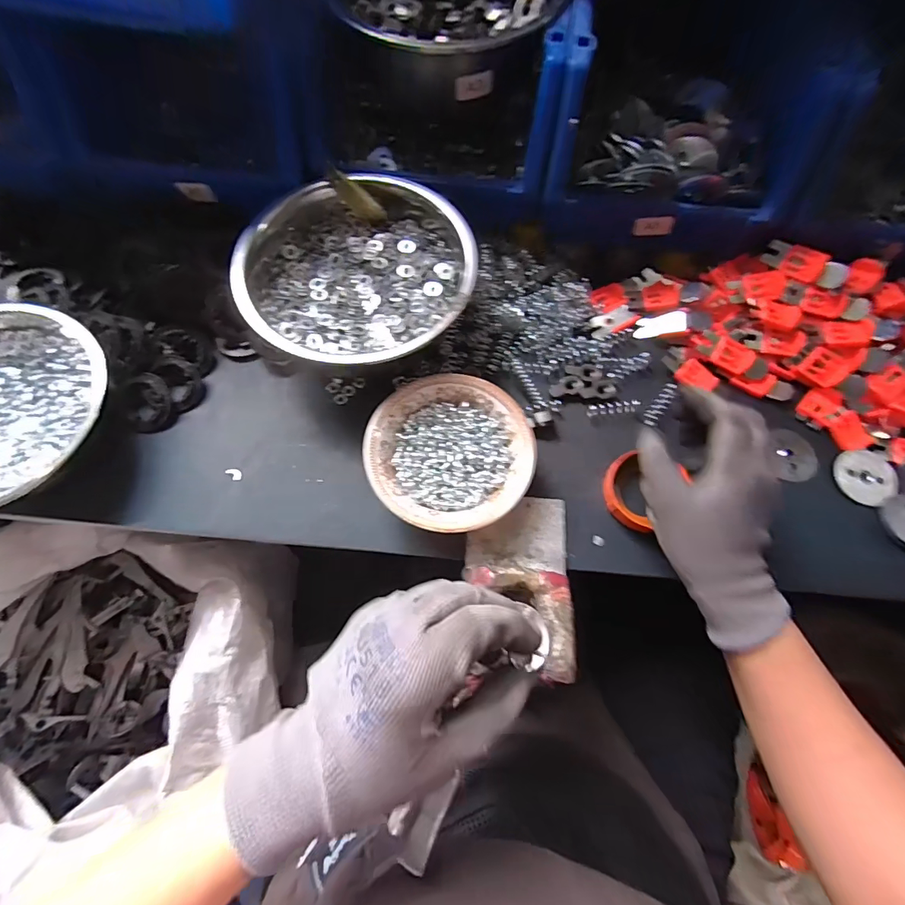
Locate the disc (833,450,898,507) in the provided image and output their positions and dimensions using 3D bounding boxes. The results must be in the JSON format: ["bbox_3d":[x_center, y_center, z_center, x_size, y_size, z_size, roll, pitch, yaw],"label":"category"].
[{"bbox_3d":[0.344,0.020,0.376,0.044,0.007,0.045,-3,73,9],"label":"disc"}]

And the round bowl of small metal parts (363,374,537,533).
[{"bbox_3d":[-0.002,0.005,0.355,0.117,0.047,0.119,0,70,-1],"label":"round bowl of small metal parts"}]

